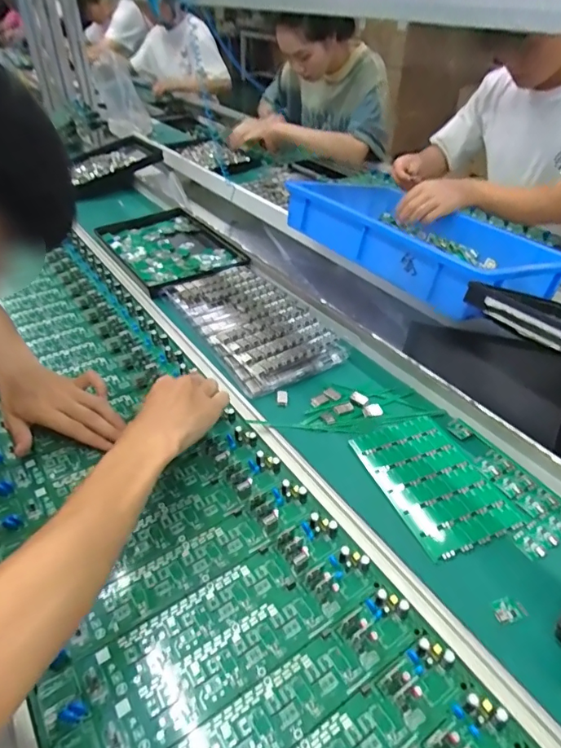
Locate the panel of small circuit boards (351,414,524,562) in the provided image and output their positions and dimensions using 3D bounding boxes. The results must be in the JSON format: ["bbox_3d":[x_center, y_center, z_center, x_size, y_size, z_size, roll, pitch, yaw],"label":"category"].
[{"bbox_3d":[0.160,0.113,0.512,0.107,0.007,0.162,-17,43,-16],"label":"panel of small circuit boards"}]

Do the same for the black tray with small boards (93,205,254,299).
[{"bbox_3d":[-0.217,-0.250,0.935,0.200,0.018,0.332,-26,46,-24],"label":"black tray with small boards"}]

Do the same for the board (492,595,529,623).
[{"bbox_3d":[0.193,0.198,0.406,0.026,0.004,0.020,-15,42,-13],"label":"board"}]

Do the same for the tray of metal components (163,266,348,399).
[{"bbox_3d":[-0.044,-0.084,0.726,0.155,0.024,0.305,-23,45,-21],"label":"tray of metal components"}]

